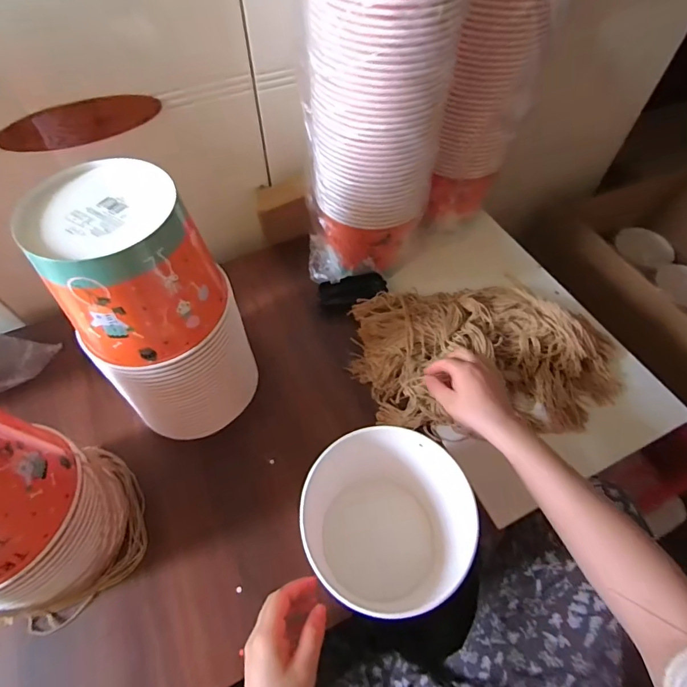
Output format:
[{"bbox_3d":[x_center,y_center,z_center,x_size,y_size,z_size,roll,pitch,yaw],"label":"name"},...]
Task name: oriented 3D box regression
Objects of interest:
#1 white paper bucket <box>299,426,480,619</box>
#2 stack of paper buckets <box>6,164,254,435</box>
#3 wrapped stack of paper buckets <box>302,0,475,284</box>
[{"bbox_3d":[0.041,0.173,0.453,0.163,0.130,0.177,-9,57,-6],"label":"white paper bucket"},{"bbox_3d":[-0.199,-0.024,0.479,0.150,0.306,0.151,-26,60,-17],"label":"stack of paper buckets"},{"bbox_3d":[0.038,-0.271,0.567,0.171,0.415,0.145,4,57,2],"label":"wrapped stack of paper buckets"}]

